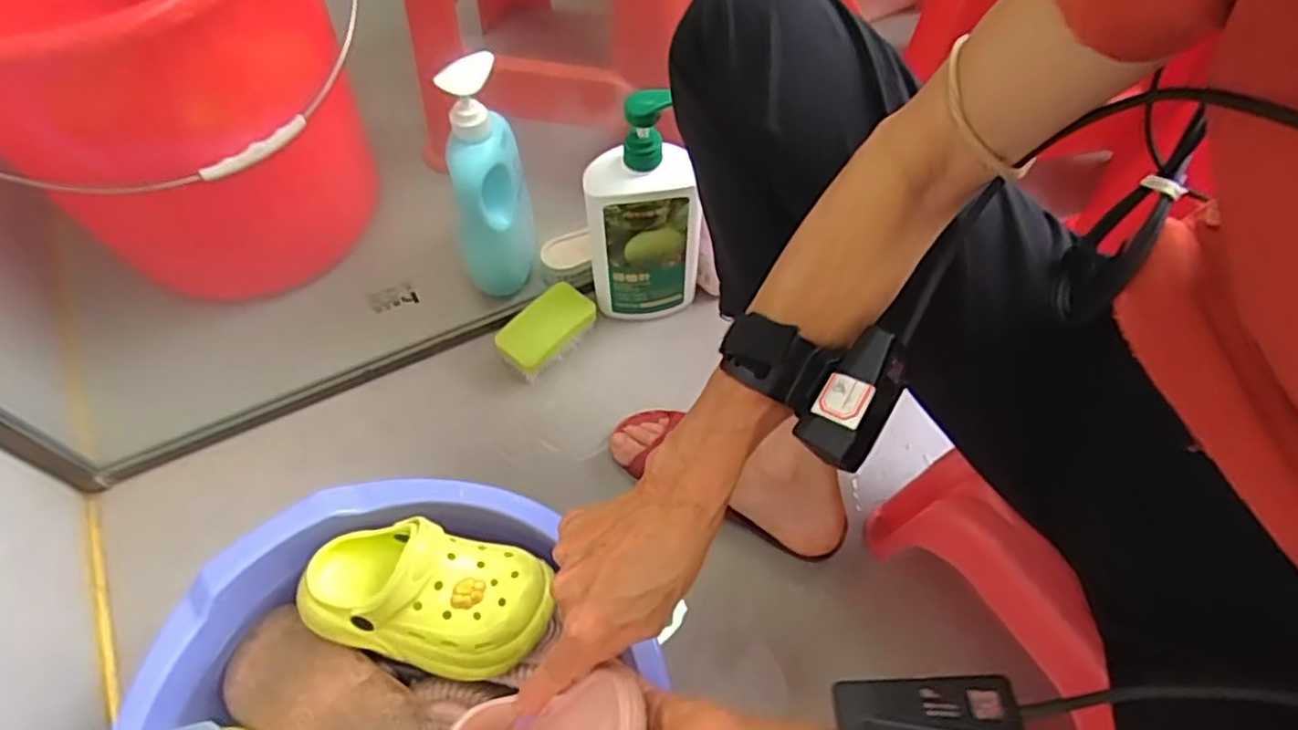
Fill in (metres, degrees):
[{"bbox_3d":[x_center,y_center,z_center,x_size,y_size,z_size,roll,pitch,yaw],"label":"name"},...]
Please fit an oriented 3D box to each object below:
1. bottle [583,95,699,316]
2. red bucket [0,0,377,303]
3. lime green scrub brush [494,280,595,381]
[{"bbox_3d":[-0.002,-0.141,0.706,0.113,0.277,0.051,-7,59,-4],"label":"bottle"},{"bbox_3d":[-0.462,-0.281,0.717,0.316,0.366,0.316,0,58,0],"label":"red bucket"},{"bbox_3d":[-0.109,-0.035,0.776,0.062,0.050,0.112,35,65,20],"label":"lime green scrub brush"}]

